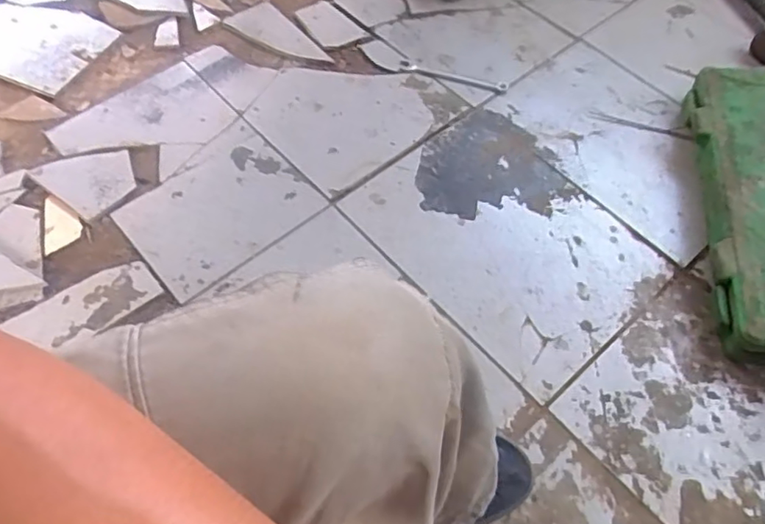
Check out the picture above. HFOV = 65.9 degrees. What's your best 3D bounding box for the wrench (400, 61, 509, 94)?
[{"bbox_3d":[0.118,-0.310,0.987,0.186,0.010,0.021,18,60,10],"label":"wrench"}]

